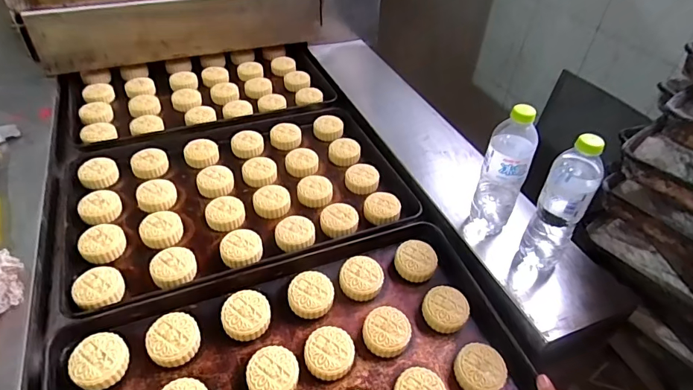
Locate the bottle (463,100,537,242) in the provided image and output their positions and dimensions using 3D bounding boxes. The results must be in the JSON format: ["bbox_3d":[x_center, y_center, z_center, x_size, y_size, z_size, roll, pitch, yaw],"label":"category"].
[{"bbox_3d":[0.244,-0.028,0.698,0.070,0.245,0.056,16,40,19],"label":"bottle"}]

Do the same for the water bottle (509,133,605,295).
[{"bbox_3d":[0.298,0.038,0.630,0.071,0.249,0.080,19,41,23],"label":"water bottle"}]

